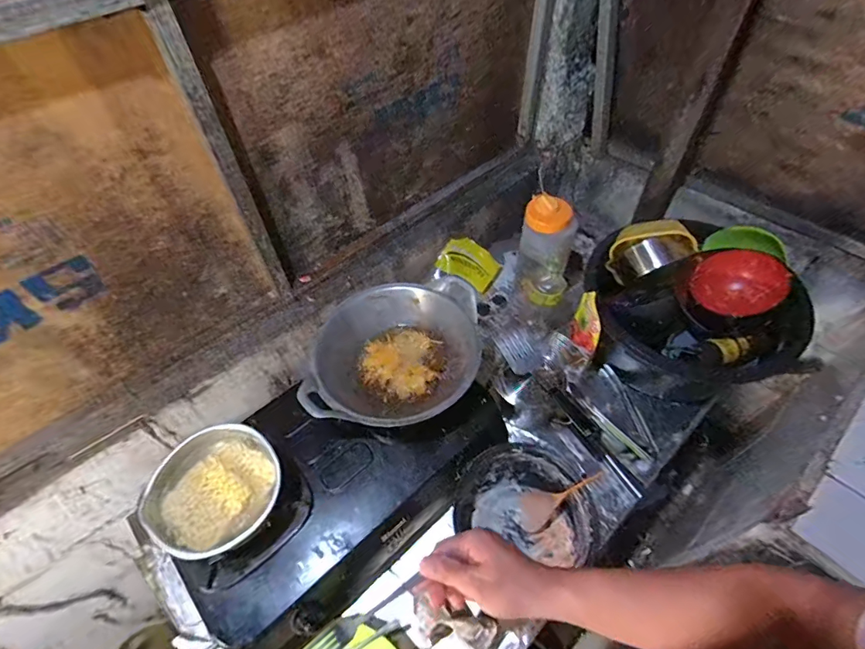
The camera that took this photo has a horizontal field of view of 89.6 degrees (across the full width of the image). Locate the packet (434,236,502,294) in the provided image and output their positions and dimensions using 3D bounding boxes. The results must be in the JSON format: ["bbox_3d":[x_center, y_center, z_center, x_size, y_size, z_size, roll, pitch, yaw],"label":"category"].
[{"bbox_3d":[0.103,-0.167,1.176,0.156,0.020,0.115,33,79,-3],"label":"packet"}]

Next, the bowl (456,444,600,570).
[{"bbox_3d":[0.157,0.328,0.785,0.209,0.118,0.189,-14,53,-6],"label":"bowl"}]

